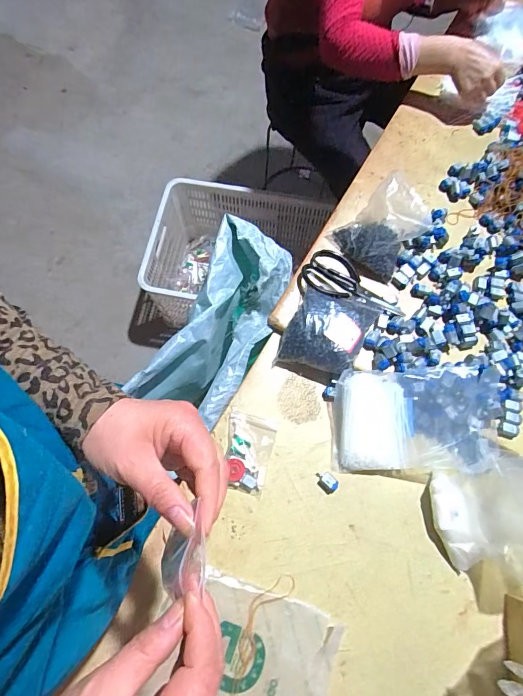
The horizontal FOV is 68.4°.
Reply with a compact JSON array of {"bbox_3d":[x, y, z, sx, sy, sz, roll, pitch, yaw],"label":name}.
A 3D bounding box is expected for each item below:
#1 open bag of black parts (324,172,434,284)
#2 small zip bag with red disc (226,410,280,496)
[{"bbox_3d":[0.214,-0.211,0.681,0.130,0.095,0.133,-44,77,-12],"label":"open bag of black parts"},{"bbox_3d":[-0.024,0.165,0.609,0.076,0.018,0.118,13,73,4],"label":"small zip bag with red disc"}]

